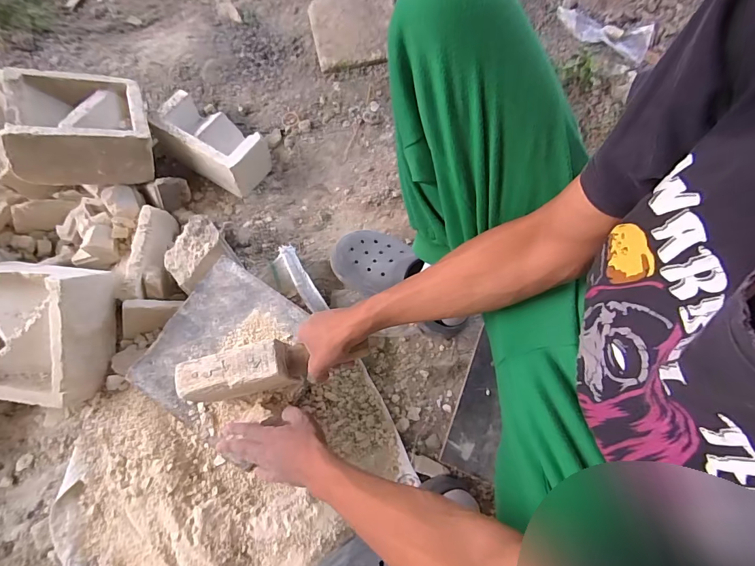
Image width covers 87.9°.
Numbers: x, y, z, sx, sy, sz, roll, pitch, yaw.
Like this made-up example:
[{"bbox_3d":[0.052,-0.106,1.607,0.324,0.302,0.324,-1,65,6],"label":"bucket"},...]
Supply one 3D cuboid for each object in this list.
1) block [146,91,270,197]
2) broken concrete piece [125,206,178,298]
[{"bbox_3d":[-0.328,-0.276,0.777,0.194,0.100,0.104,30,72,9],"label":"block"},{"bbox_3d":[-0.395,-0.052,0.694,0.033,0.079,0.164,-16,69,35],"label":"broken concrete piece"}]

